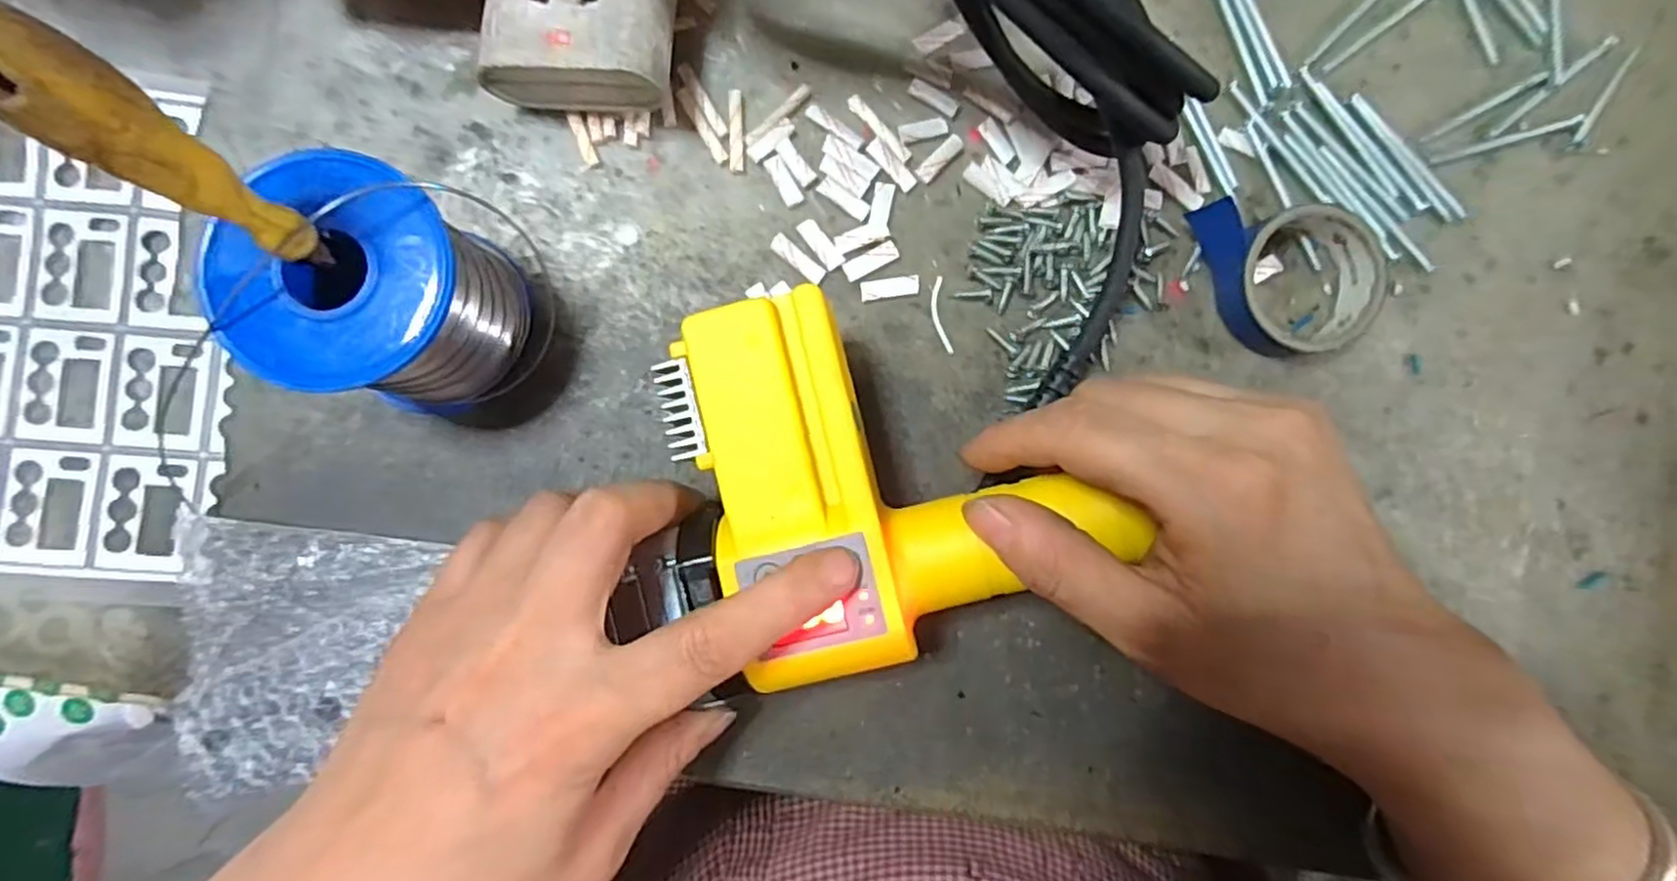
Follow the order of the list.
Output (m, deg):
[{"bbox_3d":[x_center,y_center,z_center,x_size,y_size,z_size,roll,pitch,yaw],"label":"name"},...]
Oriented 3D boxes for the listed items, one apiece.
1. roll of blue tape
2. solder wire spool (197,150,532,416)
[{"bbox_3d":[0.163,-0.061,0.259,0.056,0.022,0.059,0,87,-3],"label":"roll of blue tape"},{"bbox_3d":[-0.136,-0.042,0.220,0.062,0.070,0.055,-44,90,-4],"label":"solder wire spool"}]

